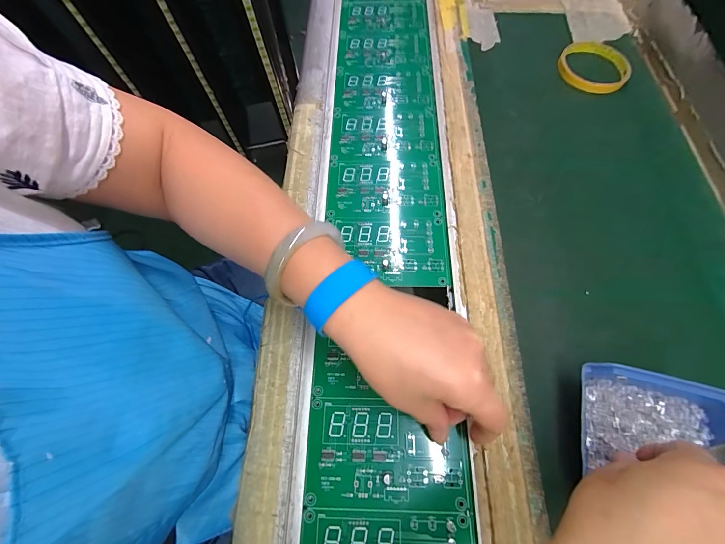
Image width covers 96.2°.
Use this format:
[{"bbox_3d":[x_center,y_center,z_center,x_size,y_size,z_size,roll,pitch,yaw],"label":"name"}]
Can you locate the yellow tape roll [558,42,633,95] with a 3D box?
[{"bbox_3d":[0.287,-0.257,0.403,0.080,0.009,0.080,26,69,14],"label":"yellow tape roll"}]

